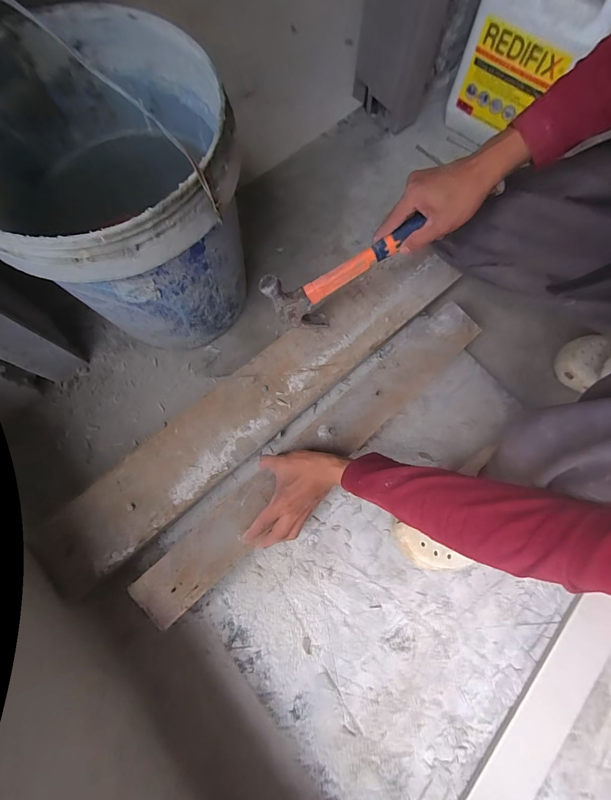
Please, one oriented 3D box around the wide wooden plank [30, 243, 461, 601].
[{"bbox_3d":[-0.062,-0.014,0.535,0.770,0.022,0.123,-40,77,-10],"label":"wide wooden plank"}]

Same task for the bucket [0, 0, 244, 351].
[{"bbox_3d":[-0.221,-0.239,0.458,0.287,0.292,0.287,0,74,0],"label":"bucket"}]

